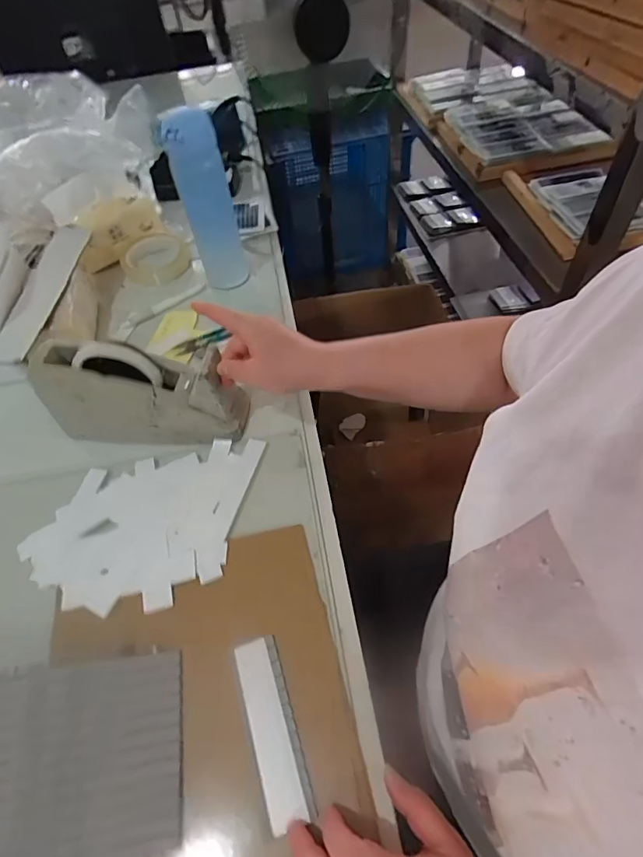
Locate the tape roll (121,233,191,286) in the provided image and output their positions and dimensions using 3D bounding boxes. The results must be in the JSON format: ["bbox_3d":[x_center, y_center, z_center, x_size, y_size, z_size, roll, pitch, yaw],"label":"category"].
[{"bbox_3d":[-0.268,-0.277,0.742,0.104,0.031,0.104,-2,54,3],"label":"tape roll"}]

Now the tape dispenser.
[{"bbox_3d":[-0.198,-0.041,0.503,0.214,0.106,0.073,0,54,5],"label":"tape dispenser"}]

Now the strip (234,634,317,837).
[{"bbox_3d":[-0.038,0.228,0.351,0.034,0.009,0.123,-17,55,-8],"label":"strip"}]

